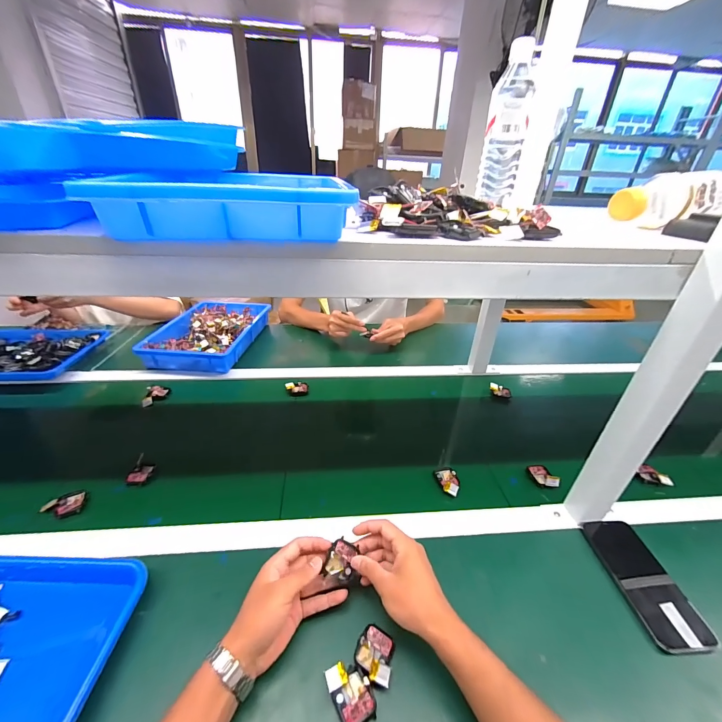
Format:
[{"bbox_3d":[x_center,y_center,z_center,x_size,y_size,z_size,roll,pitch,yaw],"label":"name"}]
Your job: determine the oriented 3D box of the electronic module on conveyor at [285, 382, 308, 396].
[{"bbox_3d":[-0.156,0.069,0.805,0.053,0.024,0.029,-1,35,-6],"label":"electronic module on conveyor"}]

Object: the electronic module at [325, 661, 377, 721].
[{"bbox_3d":[-0.010,0.350,0.348,0.039,0.010,0.054,-19,40,-29],"label":"electronic module"}]

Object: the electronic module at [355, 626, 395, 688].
[{"bbox_3d":[0.017,0.328,0.371,0.041,0.014,0.049,16,36,18],"label":"electronic module"}]

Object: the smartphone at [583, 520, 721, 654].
[{"bbox_3d":[0.387,0.298,0.455,0.079,0.012,0.163,-2,29,-4],"label":"smartphone"}]

